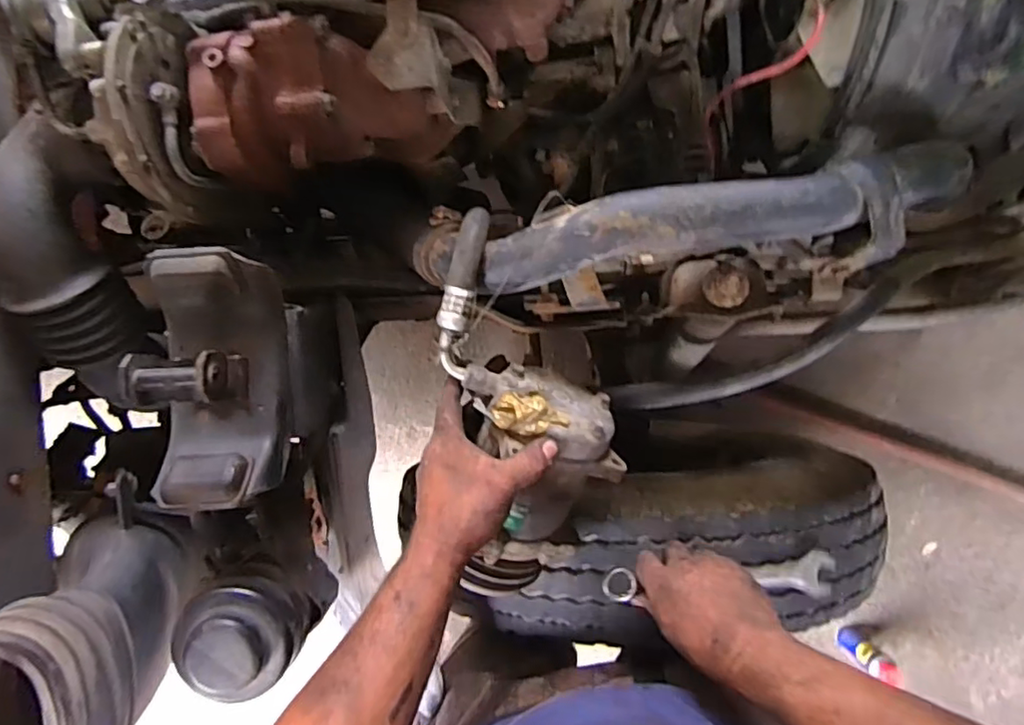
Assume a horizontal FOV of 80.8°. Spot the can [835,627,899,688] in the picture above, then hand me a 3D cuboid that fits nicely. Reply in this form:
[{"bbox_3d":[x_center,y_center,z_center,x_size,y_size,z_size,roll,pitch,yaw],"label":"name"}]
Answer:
[{"bbox_3d":[0.719,0.594,1.222,0.045,0.169,0.048,0,90,2],"label":"can"}]

